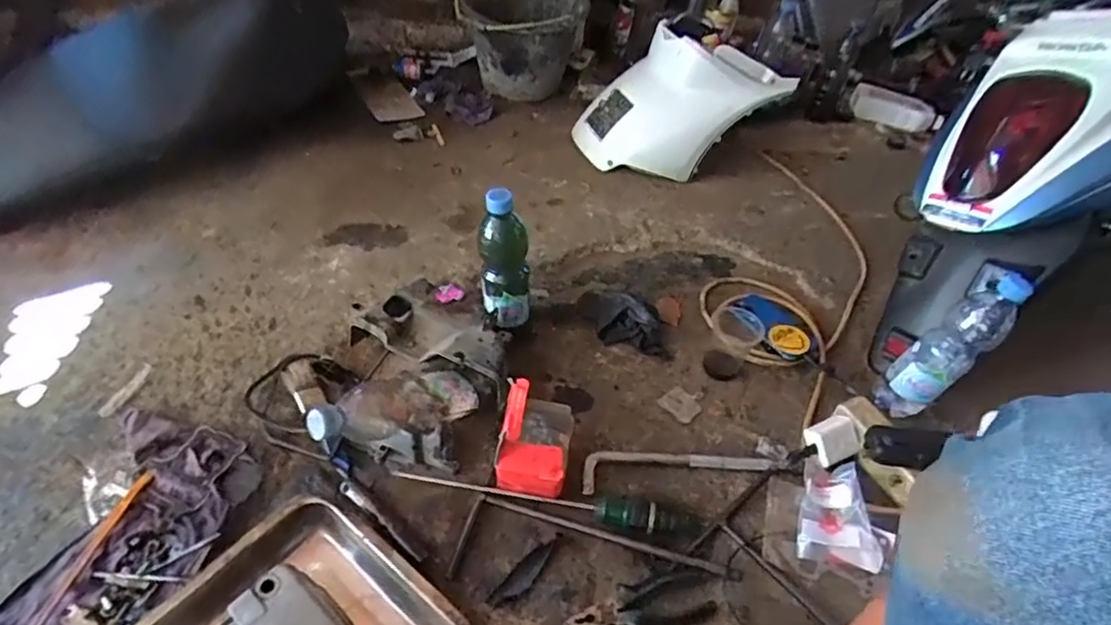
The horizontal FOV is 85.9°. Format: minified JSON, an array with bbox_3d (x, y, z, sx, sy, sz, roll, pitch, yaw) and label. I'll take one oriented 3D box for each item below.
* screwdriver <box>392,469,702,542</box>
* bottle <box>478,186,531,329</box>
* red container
[{"bbox_3d":[-0.011,0.213,0.684,0.355,0.029,0.039,8,45,2],"label":"screwdriver"},{"bbox_3d":[-0.069,-0.060,0.801,0.067,0.216,0.058,-4,47,-2],"label":"bottle"},{"bbox_3d":[-0.024,0.145,0.676,0.077,0.148,0.077,8,45,2],"label":"red container"}]

